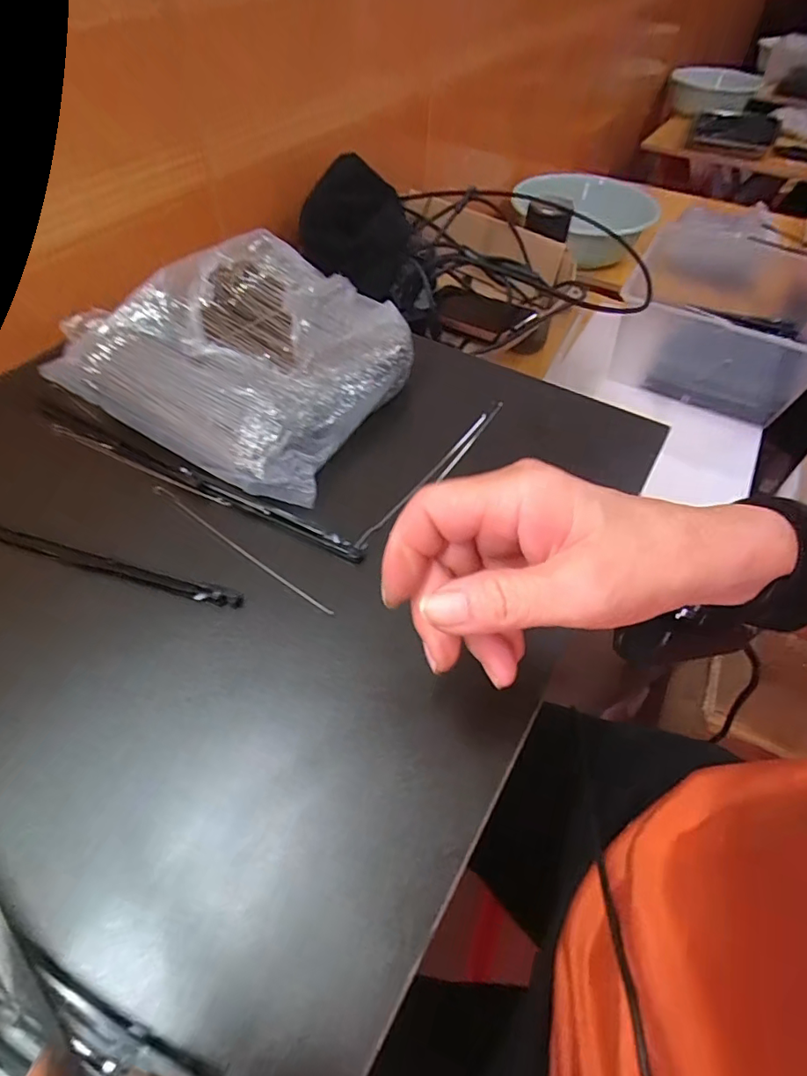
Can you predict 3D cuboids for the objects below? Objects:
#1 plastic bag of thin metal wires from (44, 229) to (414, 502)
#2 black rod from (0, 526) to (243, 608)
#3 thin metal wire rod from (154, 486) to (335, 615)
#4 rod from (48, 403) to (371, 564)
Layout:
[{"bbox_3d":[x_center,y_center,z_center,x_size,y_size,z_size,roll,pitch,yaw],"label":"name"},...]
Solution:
[{"bbox_3d":[-0.122,-0.152,0.404,0.249,0.077,0.199,29,57,19],"label":"plastic bag of thin metal wires"},{"bbox_3d":[-0.185,0.016,0.322,0.182,0.009,0.013,15,54,10],"label":"black rod"},{"bbox_3d":[-0.108,0.004,0.335,0.164,0.004,0.007,31,58,21],"label":"thin metal wire rod"},{"bbox_3d":[-0.152,-0.045,0.366,0.282,0.009,0.014,24,56,16],"label":"rod"}]

